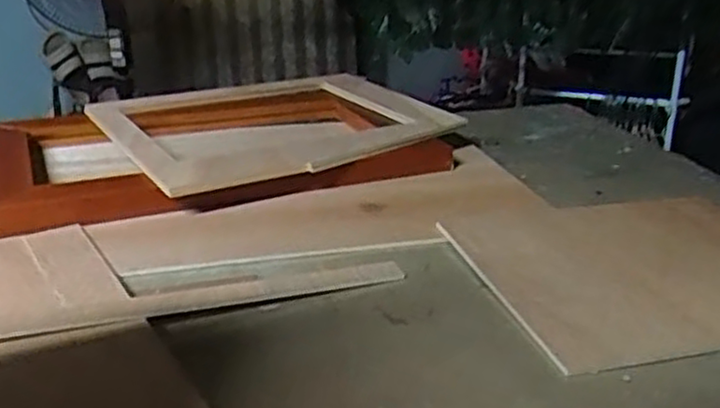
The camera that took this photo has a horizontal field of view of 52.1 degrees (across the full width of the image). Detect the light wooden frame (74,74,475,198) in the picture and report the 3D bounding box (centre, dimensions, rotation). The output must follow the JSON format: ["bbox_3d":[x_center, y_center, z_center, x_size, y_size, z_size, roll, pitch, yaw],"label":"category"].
[{"bbox_3d":[-0.113,-0.111,0.955,0.408,0.023,0.378,-14,26,-31],"label":"light wooden frame"}]

